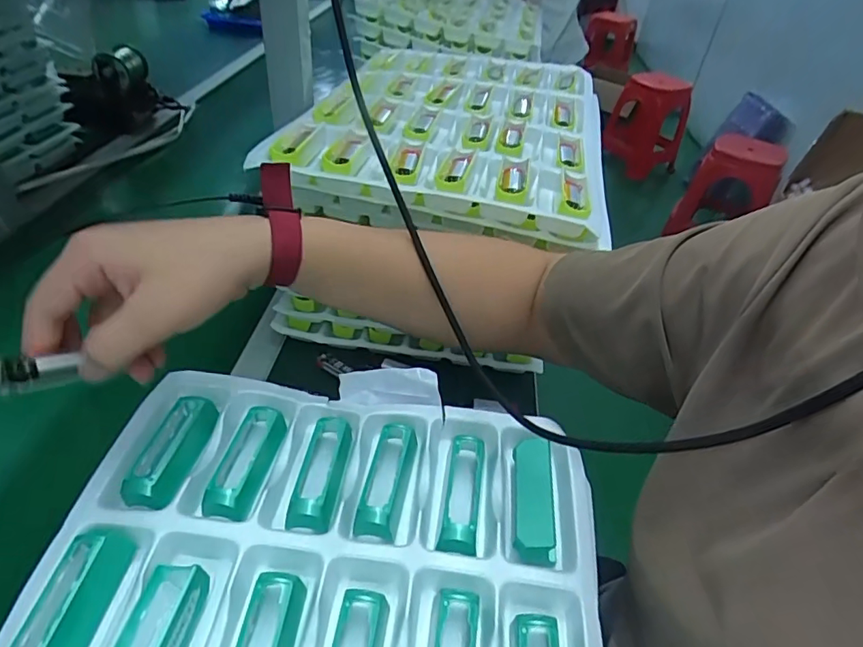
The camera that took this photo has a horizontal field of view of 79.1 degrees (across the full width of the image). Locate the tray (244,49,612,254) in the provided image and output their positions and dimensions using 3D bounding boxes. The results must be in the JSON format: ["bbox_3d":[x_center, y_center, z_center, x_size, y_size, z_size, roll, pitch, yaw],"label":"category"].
[{"bbox_3d":[0.036,-0.241,0.605,0.312,0.044,0.461,11,41,5],"label":"tray"}]

